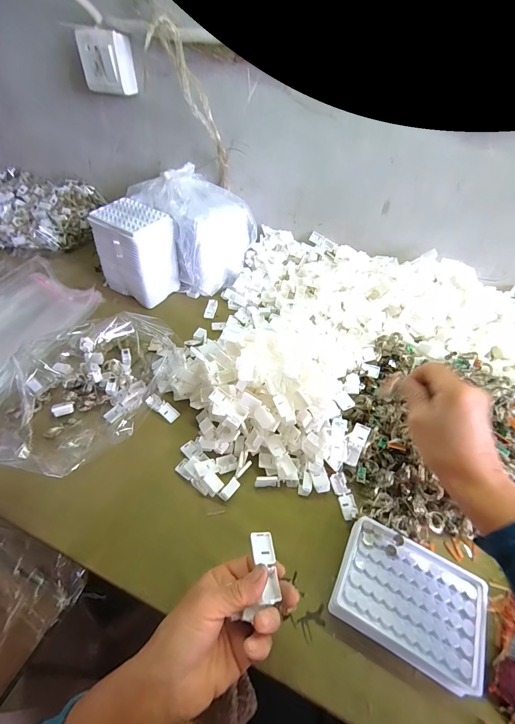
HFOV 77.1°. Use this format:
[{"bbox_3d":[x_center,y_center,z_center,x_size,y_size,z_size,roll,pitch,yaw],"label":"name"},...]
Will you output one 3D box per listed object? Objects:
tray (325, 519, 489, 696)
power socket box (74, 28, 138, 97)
[{"bbox_3d":[0.149,0.234,0.324,0.132,0.028,0.098,23,49,17],"label":"tray"},{"bbox_3d":[-0.279,-0.554,0.597,0.096,0.084,0.037,20,48,14],"label":"power socket box"}]

